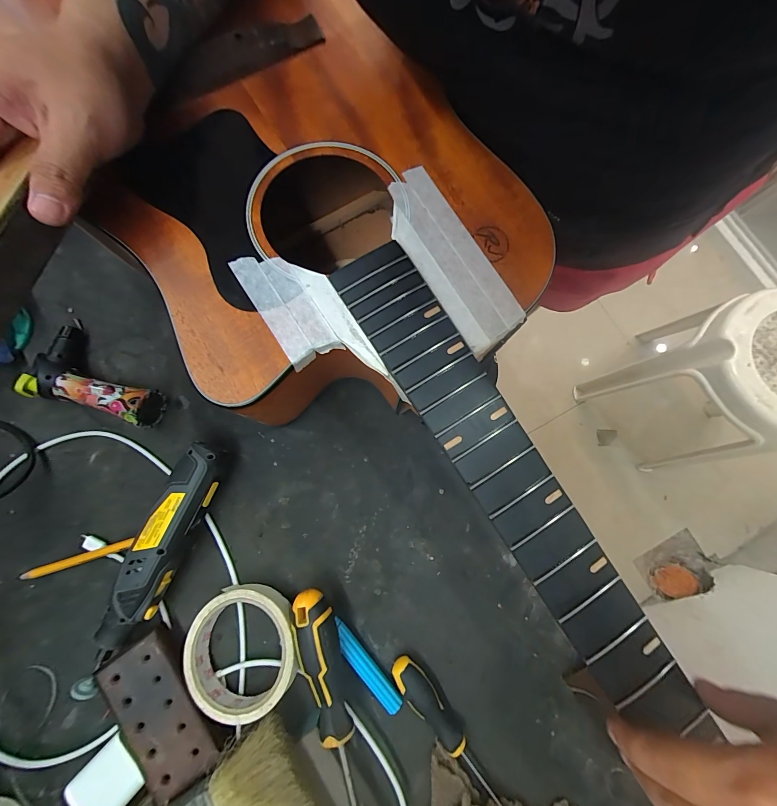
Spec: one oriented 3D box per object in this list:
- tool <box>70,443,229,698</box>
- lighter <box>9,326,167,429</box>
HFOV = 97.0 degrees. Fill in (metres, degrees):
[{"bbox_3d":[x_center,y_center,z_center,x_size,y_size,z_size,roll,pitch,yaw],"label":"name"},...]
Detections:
[{"bbox_3d":[-0.196,0.125,0.300,0.039,0.040,0.186,23,79,3],"label":"tool"},{"bbox_3d":[-0.278,-0.023,0.332,0.125,0.037,0.074,21,79,3],"label":"lighter"}]

